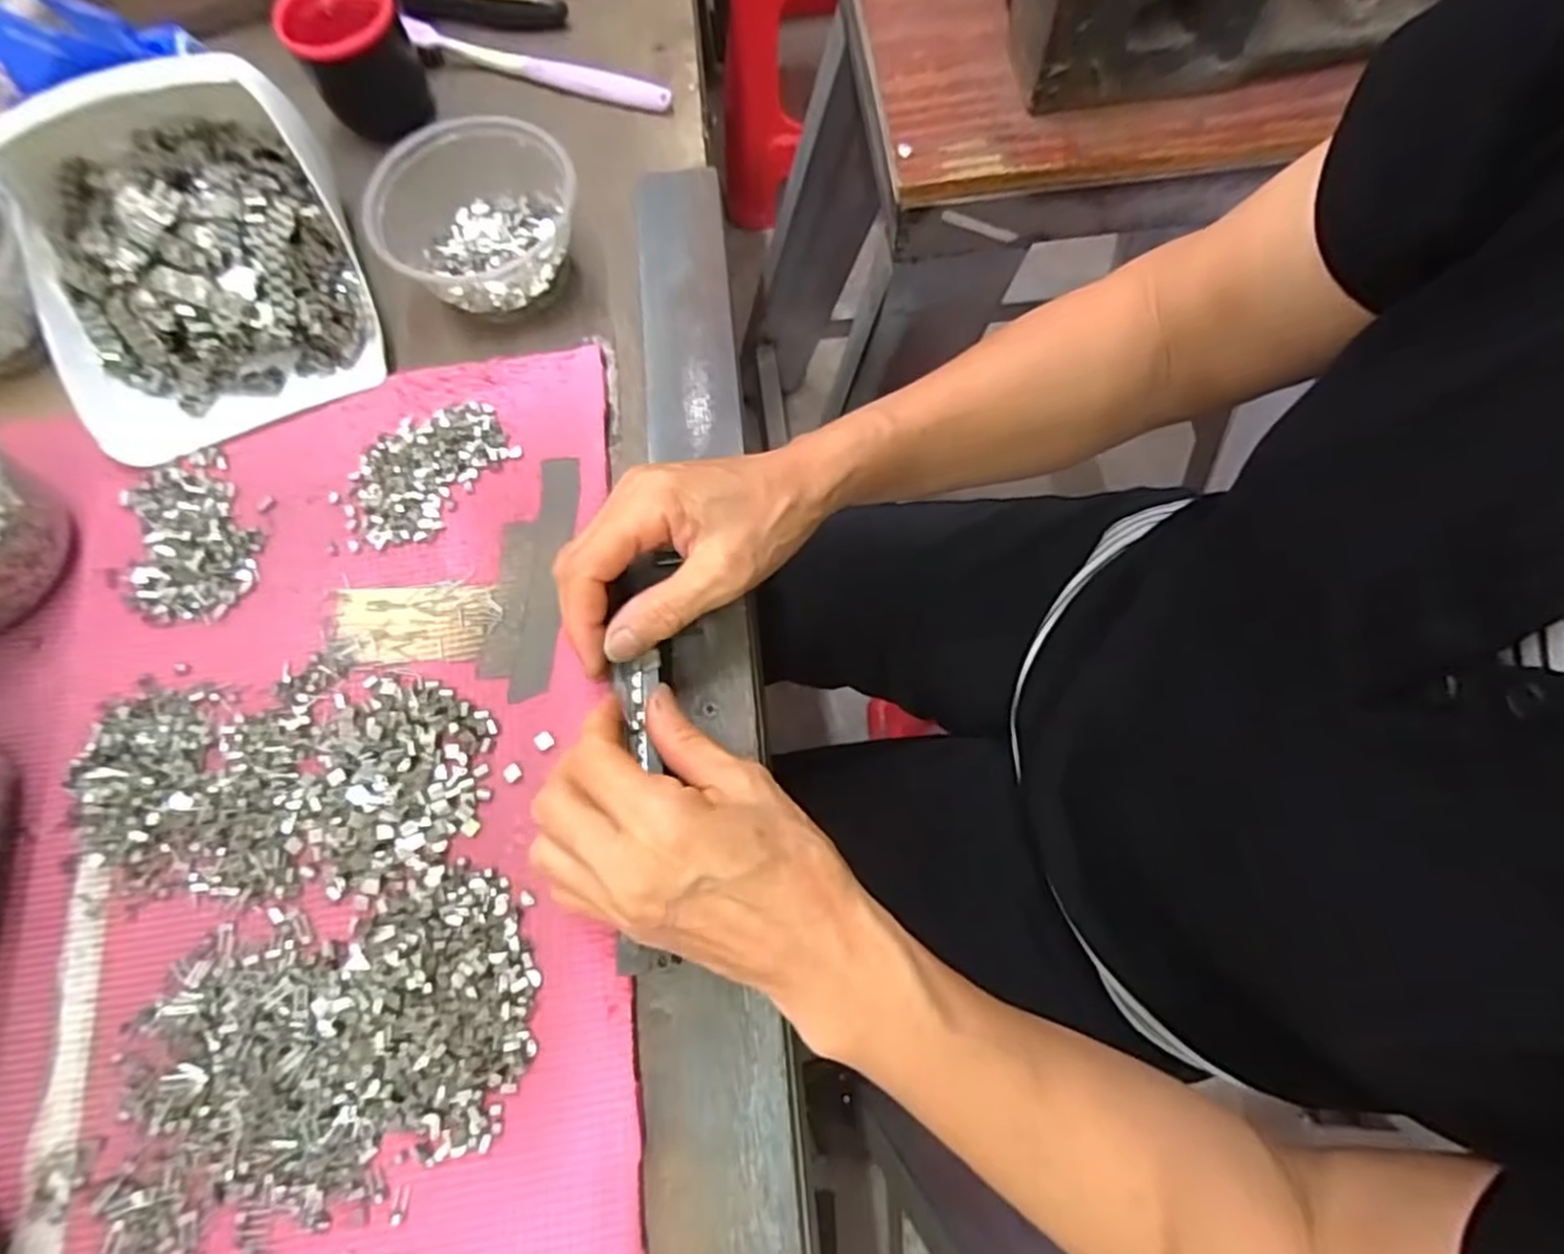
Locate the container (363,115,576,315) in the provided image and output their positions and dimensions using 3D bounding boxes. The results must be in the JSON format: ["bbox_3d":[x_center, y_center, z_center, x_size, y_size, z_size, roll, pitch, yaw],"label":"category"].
[{"bbox_3d":[-0.163,-0.219,0.400,0.108,0.048,0.096,-30,74,-7],"label":"container"}]

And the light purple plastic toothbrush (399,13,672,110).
[{"bbox_3d":[-0.153,-0.351,0.462,0.173,0.015,0.015,18,73,5],"label":"light purple plastic toothbrush"}]

